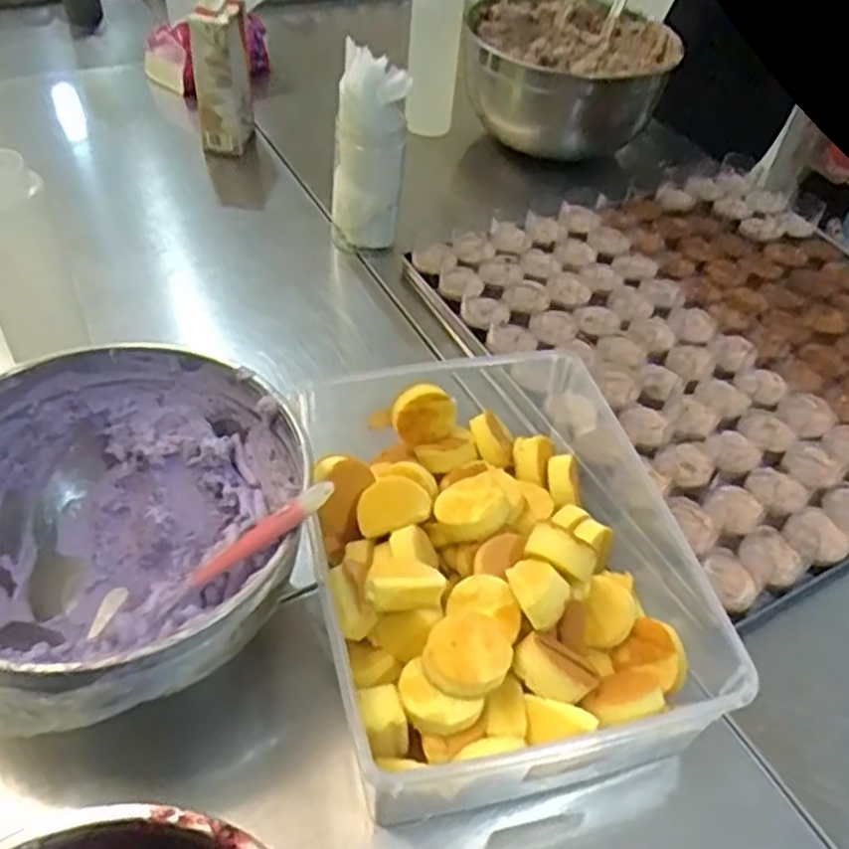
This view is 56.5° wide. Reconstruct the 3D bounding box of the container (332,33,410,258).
[{"bbox_3d":[-0.069,-0.335,0.990,0.083,0.237,0.072,9,47,3],"label":"container"}]

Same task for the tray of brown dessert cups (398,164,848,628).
[{"bbox_3d":[0.368,-0.098,0.960,0.558,0.063,0.579,-19,52,-22],"label":"tray of brown dessert cups"}]

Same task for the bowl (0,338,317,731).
[{"bbox_3d":[-0.240,0.095,0.625,0.286,0.156,0.288,-9,49,-14],"label":"bowl"}]

